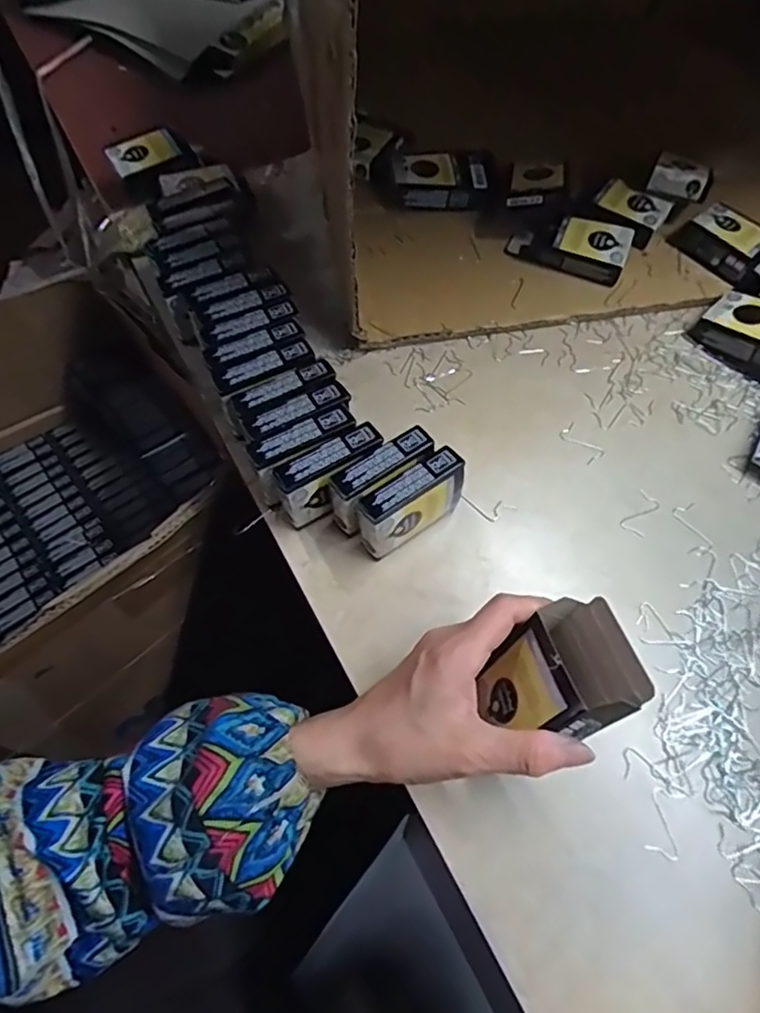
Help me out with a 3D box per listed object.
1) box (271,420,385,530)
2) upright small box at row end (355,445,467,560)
[{"bbox_3d":[-0.033,-0.018,0.401,0.075,0.059,0.023,-29,66,-14],"label":"box"},{"bbox_3d":[0.020,-0.001,0.391,0.076,0.056,0.024,-31,67,-15],"label":"upright small box at row end"}]

